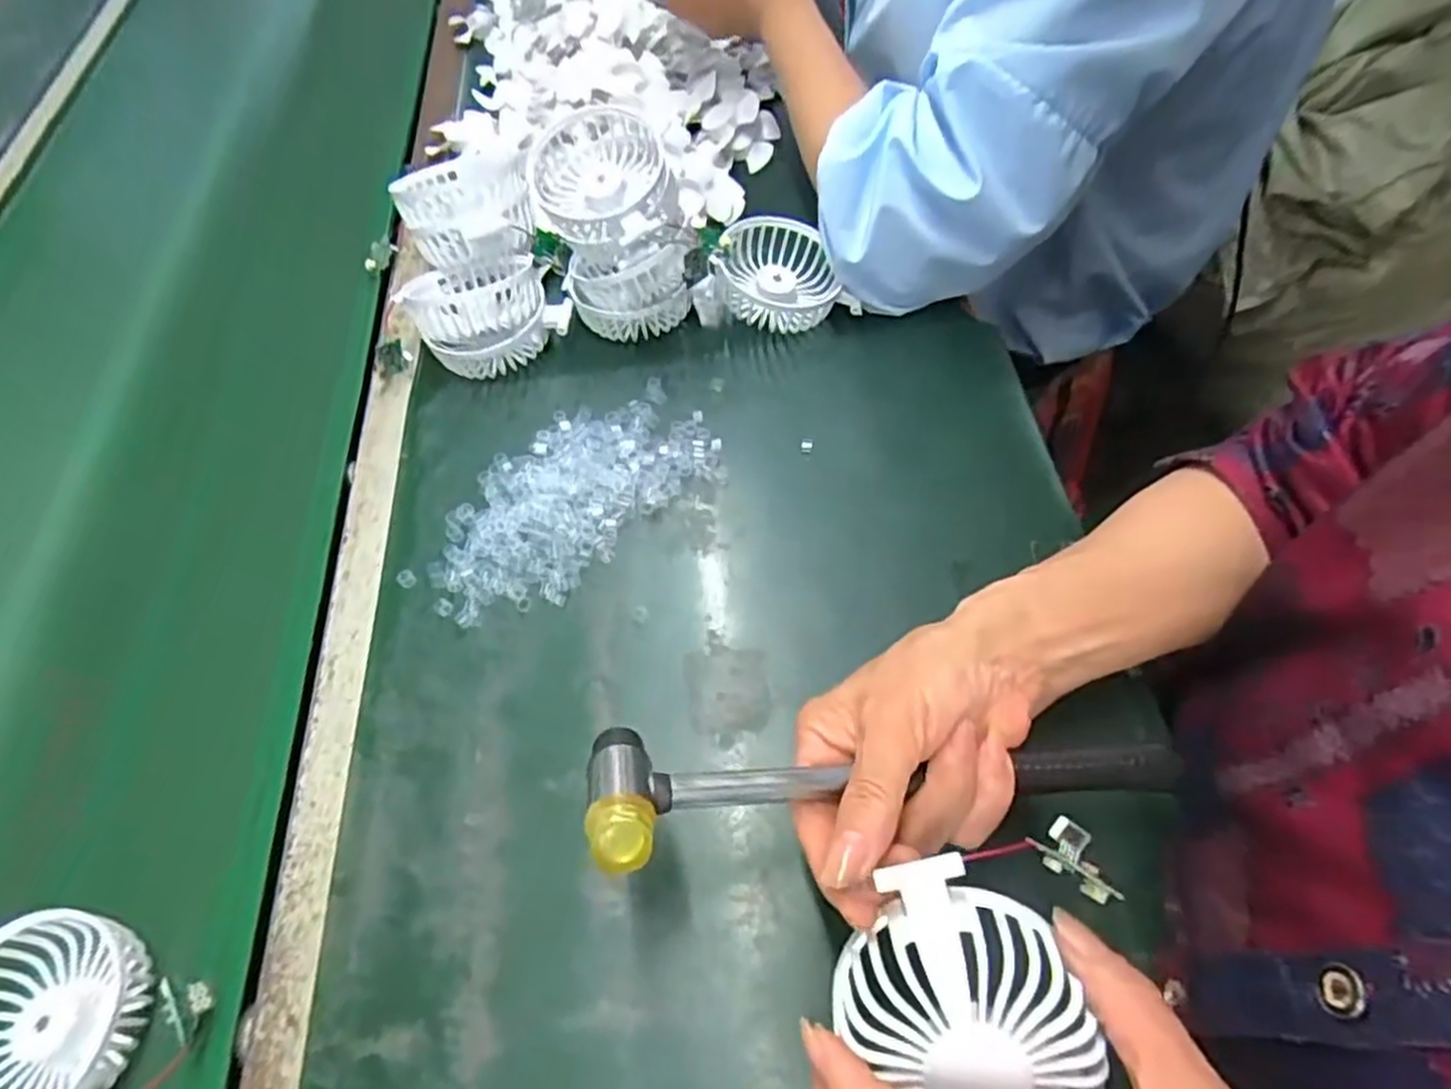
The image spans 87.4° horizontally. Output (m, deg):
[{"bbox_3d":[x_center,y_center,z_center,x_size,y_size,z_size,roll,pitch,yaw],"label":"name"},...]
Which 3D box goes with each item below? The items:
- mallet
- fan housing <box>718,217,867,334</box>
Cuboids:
[{"bbox_3d":[0.067,0.091,0.290,0.234,0.024,0.052,0,58,-7],"label":"mallet"},{"bbox_3d":[0.034,-0.194,0.540,0.079,0.050,0.093,-18,59,-7],"label":"fan housing"}]

